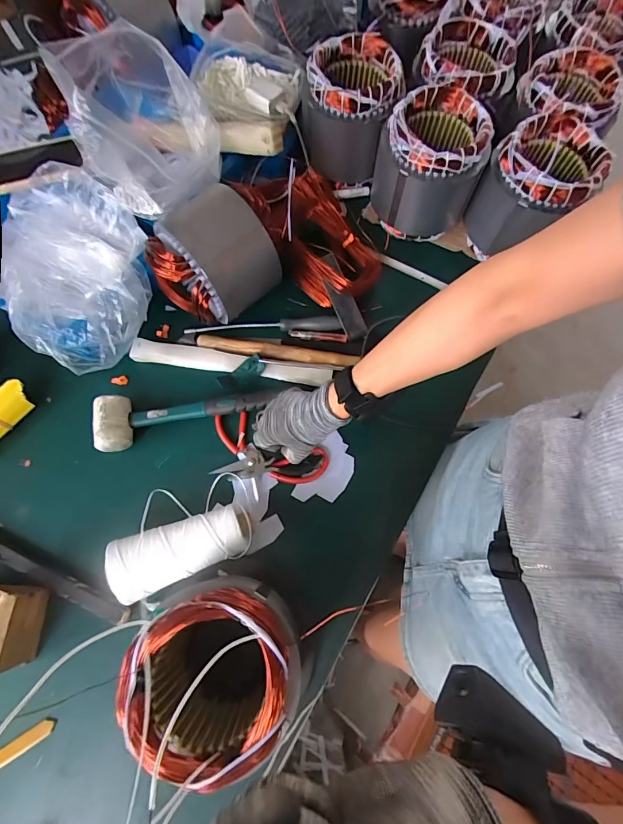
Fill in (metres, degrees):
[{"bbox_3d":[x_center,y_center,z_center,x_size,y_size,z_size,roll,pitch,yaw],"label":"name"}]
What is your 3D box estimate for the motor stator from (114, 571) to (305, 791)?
[{"bbox_3d":[-0.085,0.250,0.399,0.146,0.170,0.139,-39,75,-13],"label":"motor stator"}]

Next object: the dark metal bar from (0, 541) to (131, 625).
[{"bbox_3d":[-0.345,0.200,0.513,0.265,0.017,0.024,23,72,7],"label":"dark metal bar"}]

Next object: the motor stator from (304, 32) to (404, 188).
[{"bbox_3d":[0.066,-0.477,0.658,0.140,0.148,0.142,13,71,4],"label":"motor stator"}]

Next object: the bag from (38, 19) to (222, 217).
[{"bbox_3d":[-0.219,-0.395,0.553,0.169,0.165,0.214,-10,71,-4],"label":"bag"}]

